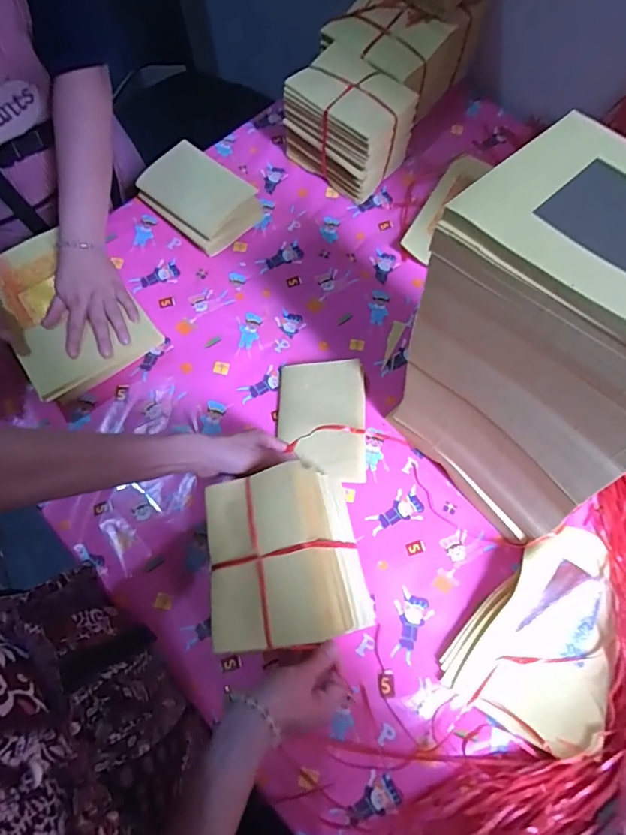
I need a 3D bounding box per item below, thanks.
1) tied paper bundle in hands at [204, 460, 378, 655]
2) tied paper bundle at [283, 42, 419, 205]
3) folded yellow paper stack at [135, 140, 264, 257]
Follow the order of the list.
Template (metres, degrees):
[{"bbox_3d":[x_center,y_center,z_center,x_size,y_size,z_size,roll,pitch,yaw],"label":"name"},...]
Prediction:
[{"bbox_3d":[-0.036,0.146,0.517,0.130,0.101,0.170,-18,66,18],"label":"tied paper bundle in hands"},{"bbox_3d":[0.056,-0.452,0.779,0.167,0.144,0.120,34,75,13],"label":"tied paper bundle"},{"bbox_3d":[-0.176,-0.336,0.774,0.164,0.077,0.110,37,76,13],"label":"folded yellow paper stack"}]

